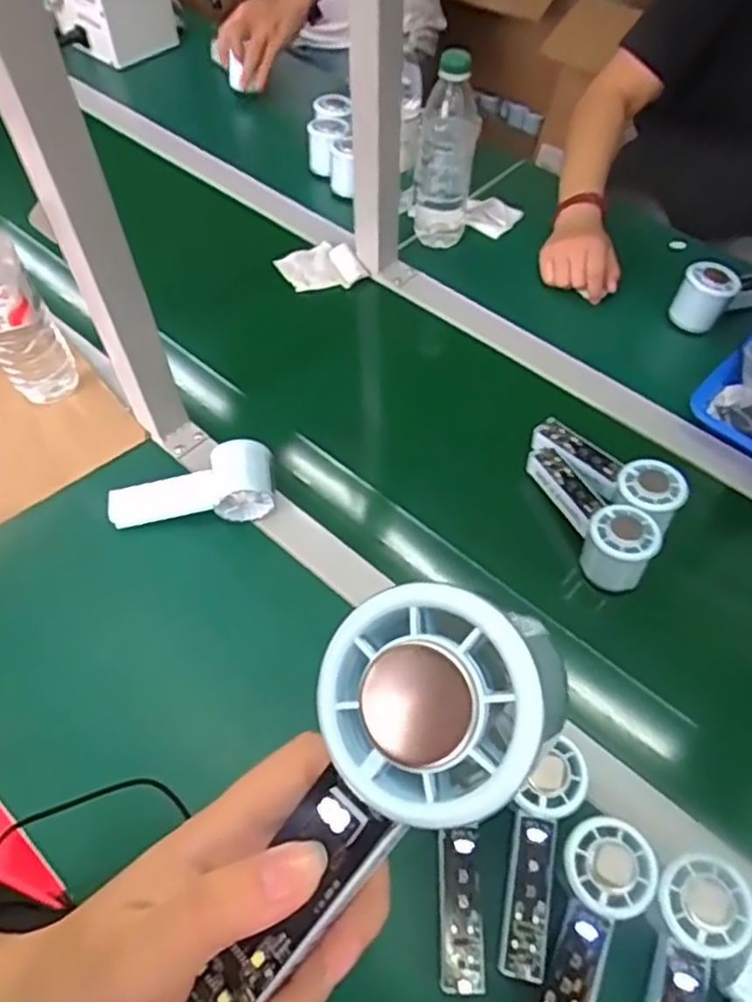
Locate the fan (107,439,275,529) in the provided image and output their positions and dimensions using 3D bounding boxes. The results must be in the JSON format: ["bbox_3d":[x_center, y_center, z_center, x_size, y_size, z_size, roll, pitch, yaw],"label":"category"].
[{"bbox_3d":[-0.167,-0.006,0.639,0.148,0.052,0.063,-13,57,-8],"label":"fan"}]

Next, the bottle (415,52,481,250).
[{"bbox_3d":[0.081,-0.399,0.810,0.070,0.201,0.063,4,57,3],"label":"bottle"}]

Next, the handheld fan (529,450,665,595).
[{"bbox_3d":[0.194,0.009,0.624,0.059,0.058,0.160,-17,58,-10],"label":"handheld fan"}]

